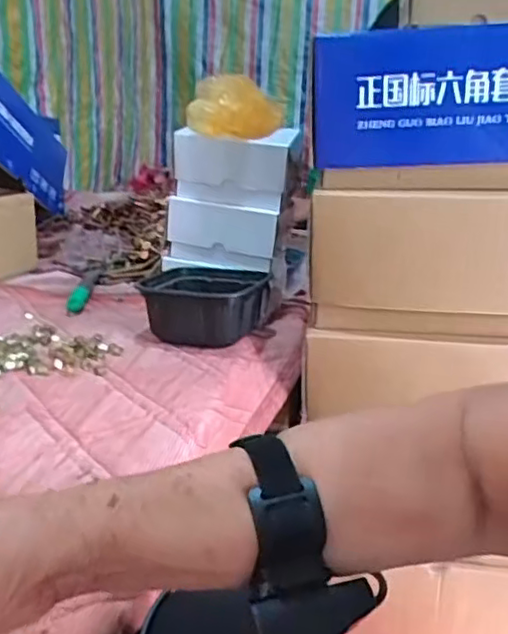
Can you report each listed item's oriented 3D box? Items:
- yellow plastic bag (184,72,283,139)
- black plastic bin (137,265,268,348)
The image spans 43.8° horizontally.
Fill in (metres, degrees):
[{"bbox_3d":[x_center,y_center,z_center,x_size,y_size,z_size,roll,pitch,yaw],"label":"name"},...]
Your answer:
[{"bbox_3d":[-0.027,-0.314,0.945,0.141,0.085,0.074,4,18,0],"label":"yellow plastic bag"},{"bbox_3d":[-0.072,-0.015,0.917,0.173,0.089,0.170,5,19,8],"label":"black plastic bin"}]

